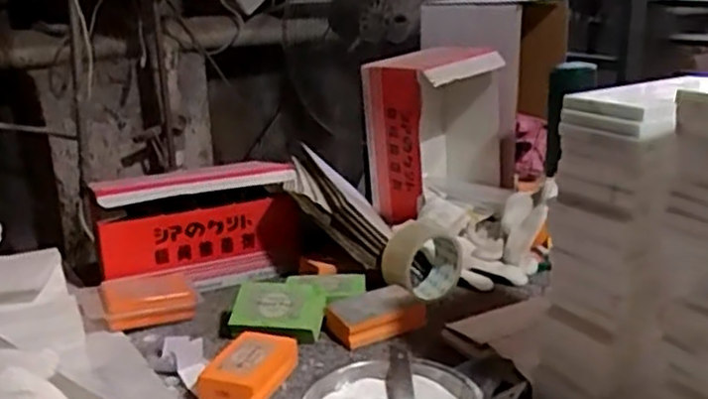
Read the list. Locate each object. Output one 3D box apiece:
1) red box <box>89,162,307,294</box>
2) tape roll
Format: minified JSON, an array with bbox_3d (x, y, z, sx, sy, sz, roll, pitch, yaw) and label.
[{"bbox_3d":[-0.198,0.031,0.917,0.238,0.135,0.099,-9,19,-19],"label":"red box"},{"bbox_3d":[0.078,0.073,0.856,0.089,0.089,0.048,-13,20,-31],"label":"tape roll"}]

